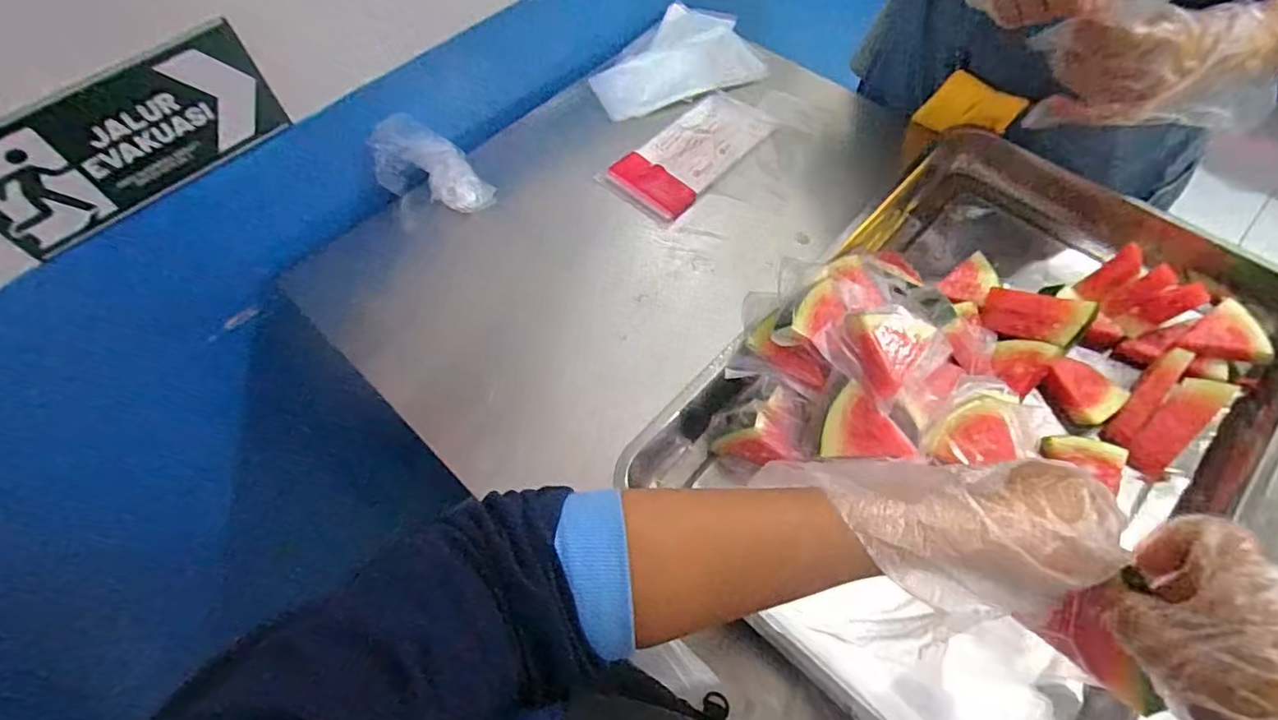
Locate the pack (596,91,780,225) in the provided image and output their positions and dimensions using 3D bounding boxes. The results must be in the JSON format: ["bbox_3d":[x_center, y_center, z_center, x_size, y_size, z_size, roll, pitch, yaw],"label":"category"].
[{"bbox_3d":[0.070,-0.256,0.745,0.099,0.021,0.227,40,69,22],"label":"pack"}]

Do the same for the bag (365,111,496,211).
[{"bbox_3d":[-0.246,-0.230,0.737,0.059,0.158,0.064,-30,56,29],"label":"bag"}]

